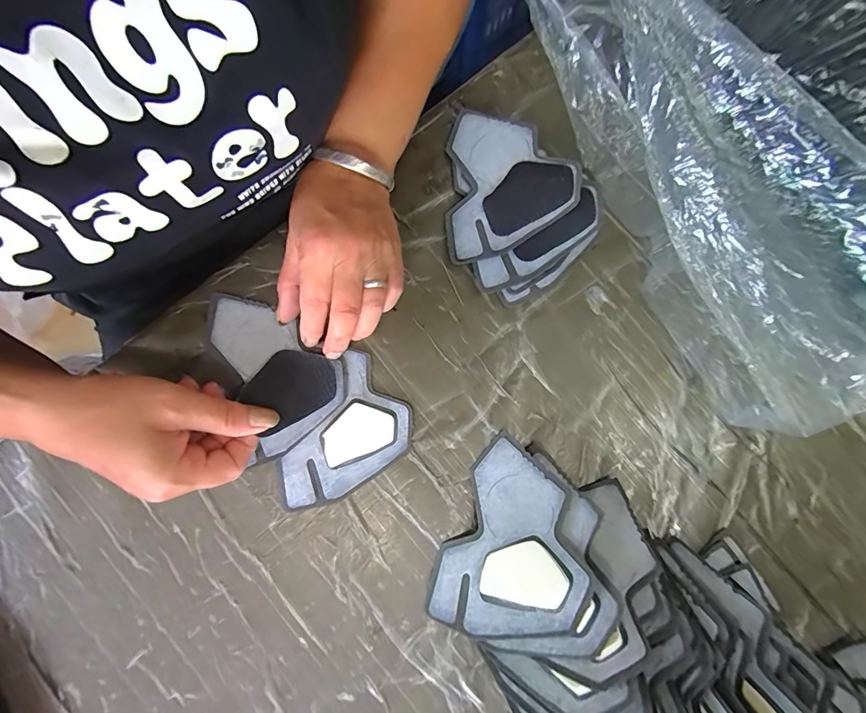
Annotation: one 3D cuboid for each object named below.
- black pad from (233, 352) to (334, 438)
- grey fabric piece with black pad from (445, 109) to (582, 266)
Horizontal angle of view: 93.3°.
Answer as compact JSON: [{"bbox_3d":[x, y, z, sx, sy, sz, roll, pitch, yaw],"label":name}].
[{"bbox_3d":[-0.105,0.022,0.293,0.064,0.011,0.051,-30,82,-6],"label":"black pad"},{"bbox_3d":[0.060,-0.136,0.316,0.096,0.009,0.123,-1,80,14],"label":"grey fabric piece with black pad"}]

